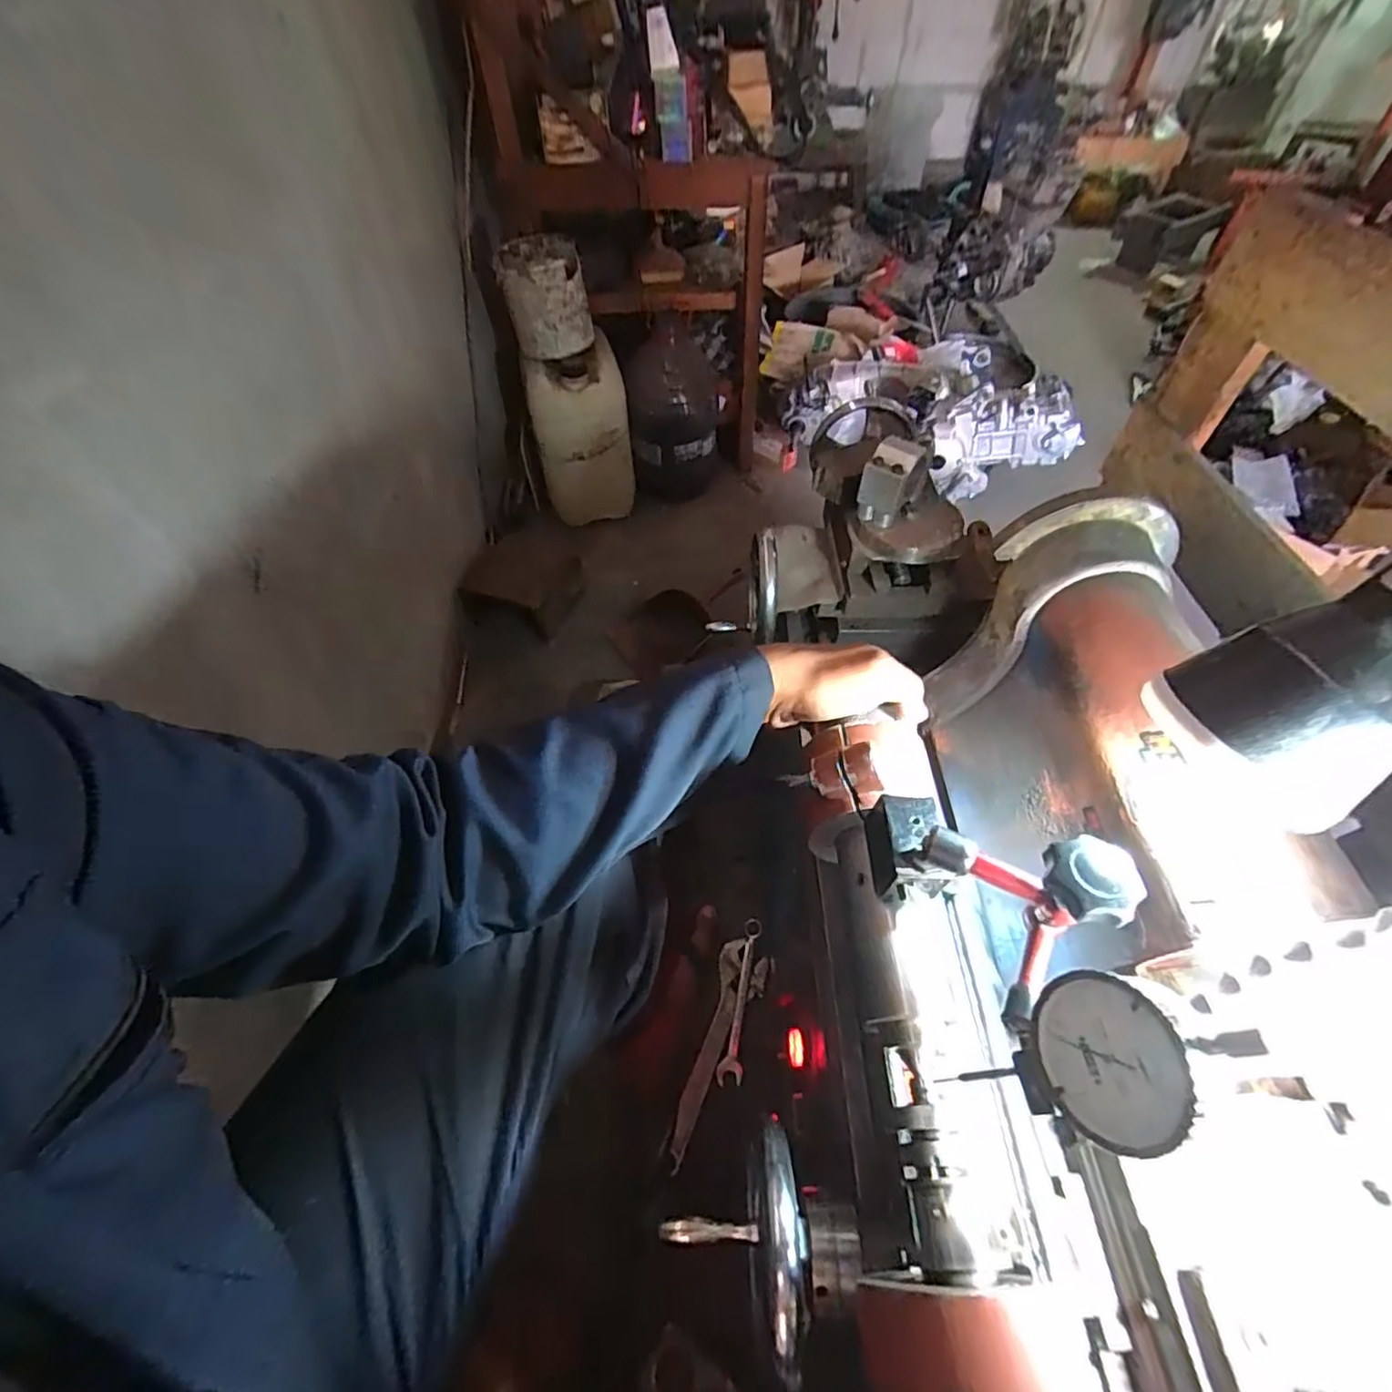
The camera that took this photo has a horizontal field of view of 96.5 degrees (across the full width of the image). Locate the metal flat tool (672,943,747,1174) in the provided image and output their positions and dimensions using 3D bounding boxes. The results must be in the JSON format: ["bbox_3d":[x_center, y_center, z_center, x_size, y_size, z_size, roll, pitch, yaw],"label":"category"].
[{"bbox_3d":[0.020,0.461,0.823,0.036,0.017,0.268,13,54,11],"label":"metal flat tool"}]

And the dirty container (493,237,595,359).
[{"bbox_3d":[-0.332,-0.867,1.382,0.185,0.199,0.182,-9,53,-5],"label":"dirty container"}]

